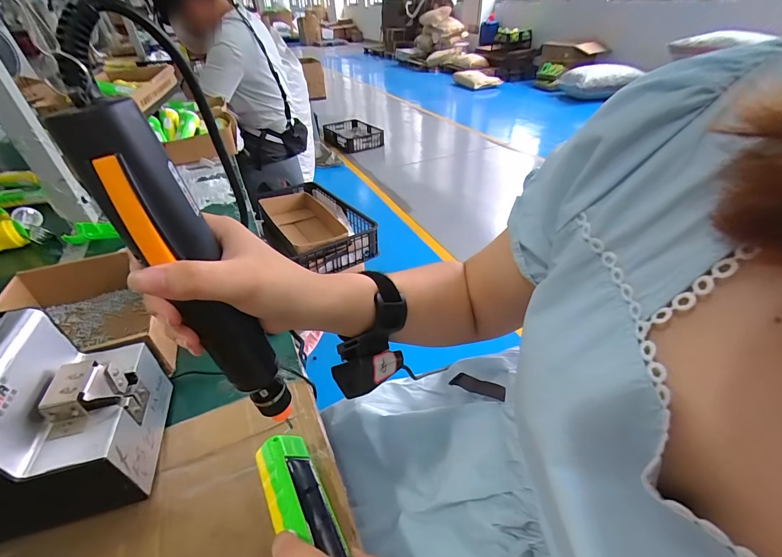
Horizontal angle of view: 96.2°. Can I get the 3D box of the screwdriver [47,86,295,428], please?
[{"bbox_3d":[-0.116,0.016,0.220,0.034,0.226,0.044,-4,40,7],"label":"screwdriver"}]

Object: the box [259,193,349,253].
[{"bbox_3d":[-0.333,-0.205,1.423,0.232,0.124,0.408,-24,43,-25],"label":"box"}]

